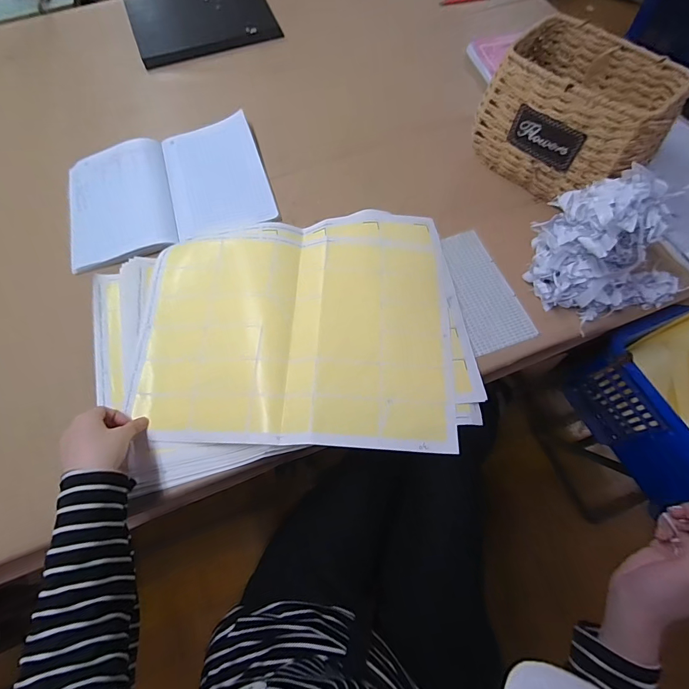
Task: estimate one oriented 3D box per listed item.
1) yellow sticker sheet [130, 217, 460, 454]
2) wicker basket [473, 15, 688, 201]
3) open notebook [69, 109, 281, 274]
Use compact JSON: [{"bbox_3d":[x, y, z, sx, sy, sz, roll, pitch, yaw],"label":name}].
[{"bbox_3d":[-0.064,-0.033,0.537,0.406,0.028,0.341,1,66,2],"label":"yellow sticker sheet"},{"bbox_3d":[0.353,-0.352,0.604,0.159,0.162,0.239,-40,71,-15],"label":"wicker basket"},{"bbox_3d":[-0.304,-0.272,0.671,0.336,0.023,0.258,-18,66,-7],"label":"open notebook"}]

